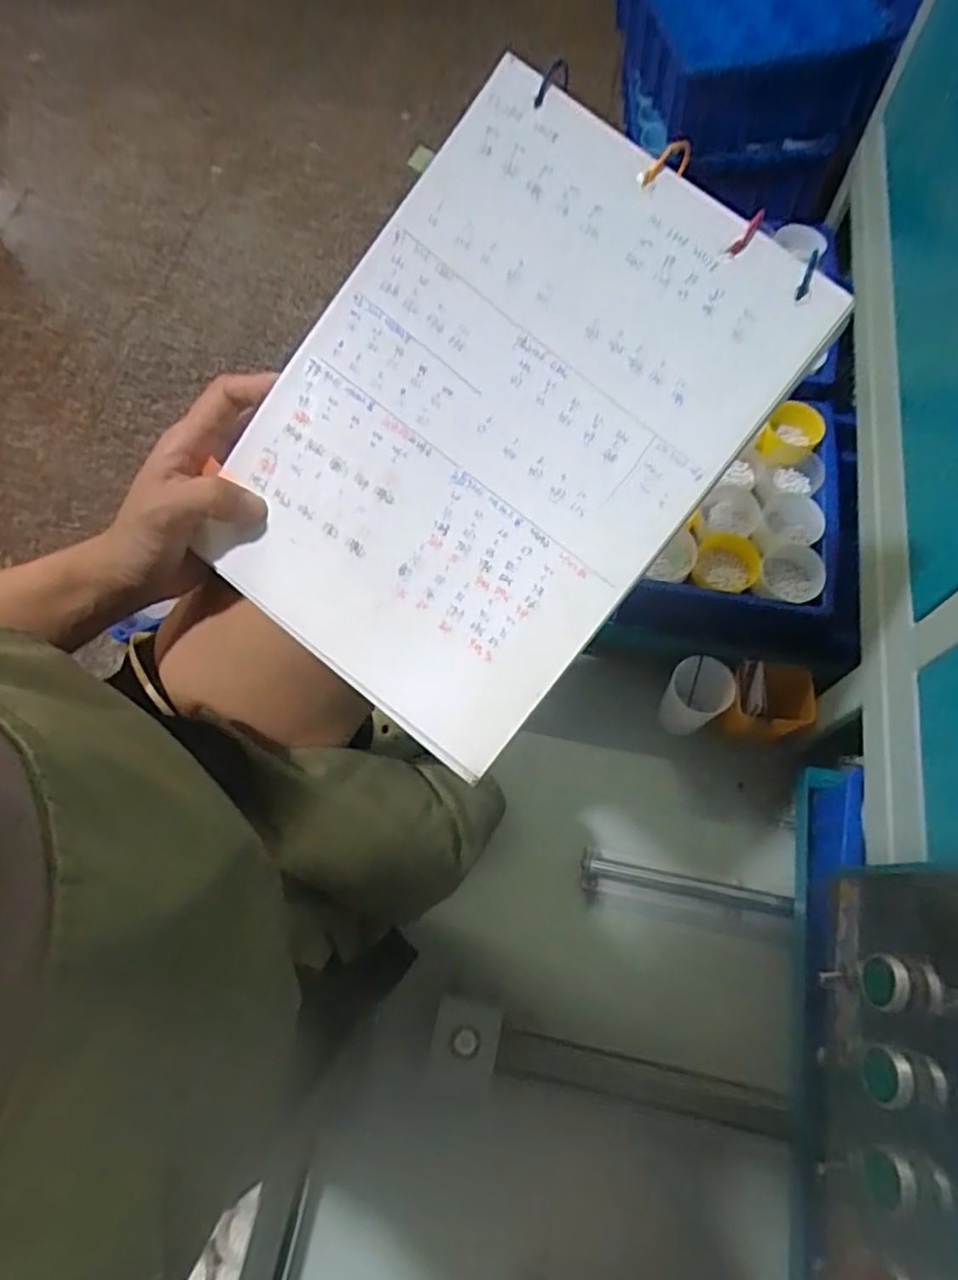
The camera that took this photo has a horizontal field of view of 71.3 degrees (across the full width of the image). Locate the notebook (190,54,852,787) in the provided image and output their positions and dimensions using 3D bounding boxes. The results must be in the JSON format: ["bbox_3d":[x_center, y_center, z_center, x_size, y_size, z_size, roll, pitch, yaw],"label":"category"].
[{"bbox_3d":[0.005,-0.099,0.329,0.201,0.016,0.284,36,98,0],"label":"notebook"}]

